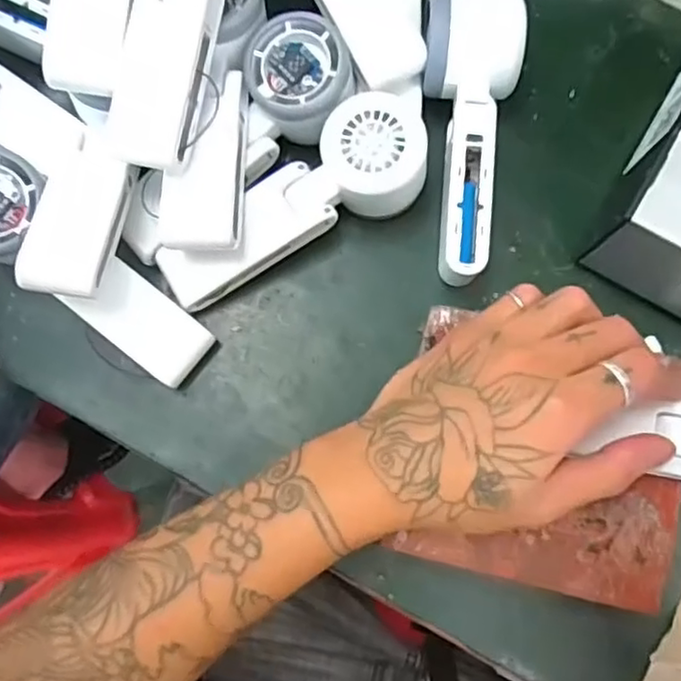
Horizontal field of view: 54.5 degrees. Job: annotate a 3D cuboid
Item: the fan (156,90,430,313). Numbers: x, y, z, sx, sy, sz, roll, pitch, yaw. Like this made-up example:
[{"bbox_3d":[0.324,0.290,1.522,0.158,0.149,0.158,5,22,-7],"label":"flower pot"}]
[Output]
[{"bbox_3d":[-0.025,-0.075,0.385,0.163,0.046,0.055,-33,81,7],"label":"fan"}]

